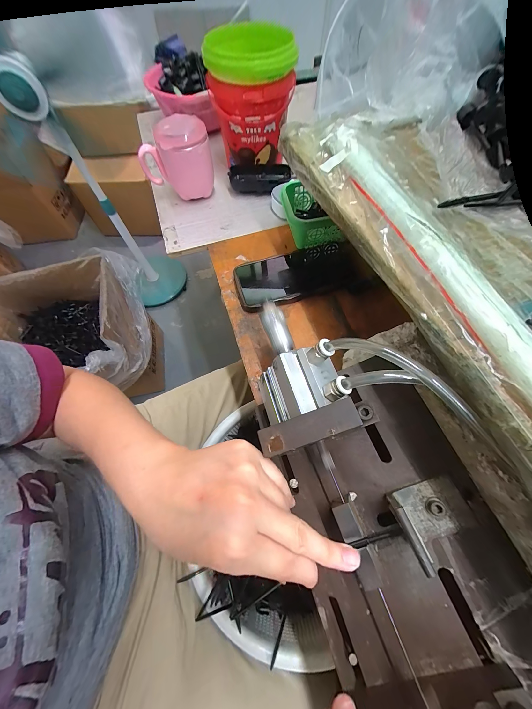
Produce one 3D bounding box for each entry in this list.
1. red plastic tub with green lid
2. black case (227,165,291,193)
[{"bbox_3d":[-0.028,-0.415,0.402,0.124,0.159,0.134,-12,65,-4],"label":"red plastic tub with green lid"},{"bbox_3d":[-0.011,-0.313,0.429,0.105,0.023,0.044,0,65,2],"label":"black case"}]

